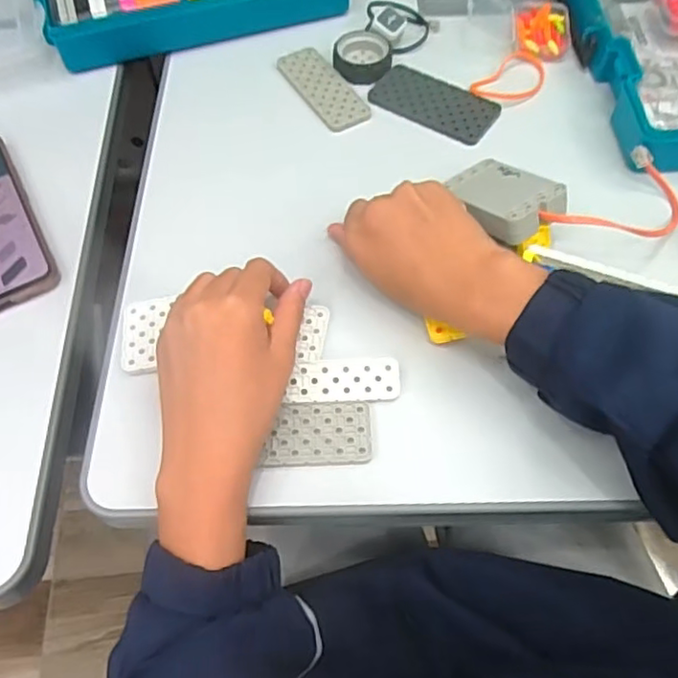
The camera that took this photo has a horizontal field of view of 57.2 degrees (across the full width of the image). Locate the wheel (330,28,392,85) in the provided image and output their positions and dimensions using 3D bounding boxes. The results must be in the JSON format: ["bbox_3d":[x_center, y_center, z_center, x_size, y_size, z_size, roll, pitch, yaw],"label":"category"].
[{"bbox_3d":[0.020,-0.237,0.521,0.048,0.014,0.051,1,60,1],"label":"wheel"}]

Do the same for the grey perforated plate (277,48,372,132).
[{"bbox_3d":[-0.013,-0.208,0.514,0.039,0.004,0.099,-29,64,-15],"label":"grey perforated plate"}]

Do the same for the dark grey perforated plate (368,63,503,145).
[{"bbox_3d":[0.077,-0.192,0.506,0.099,0.005,0.057,31,65,17],"label":"dark grey perforated plate"}]

